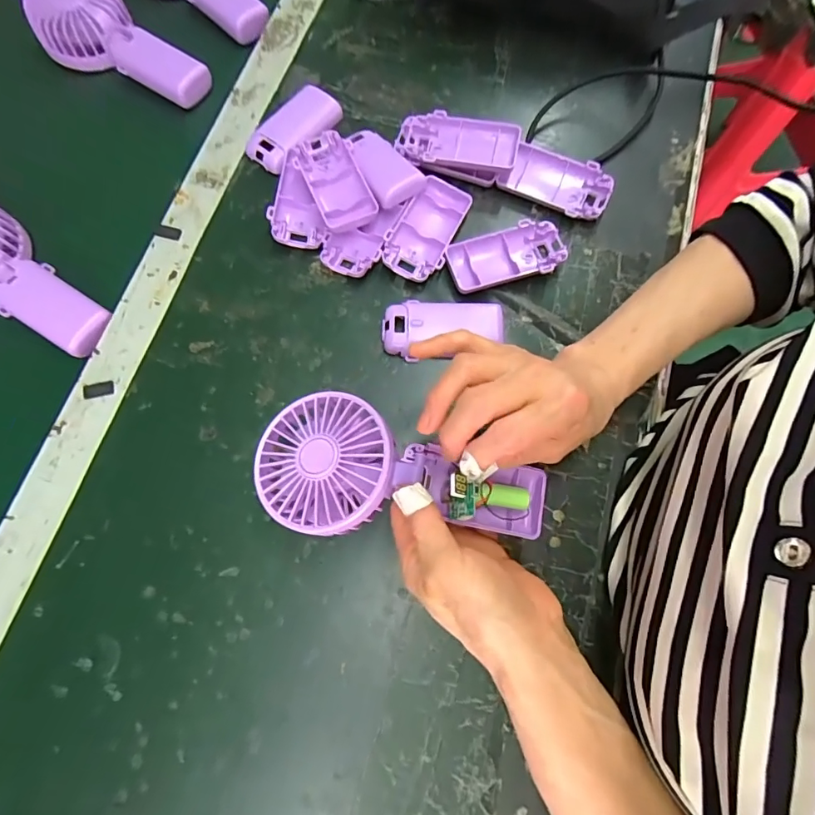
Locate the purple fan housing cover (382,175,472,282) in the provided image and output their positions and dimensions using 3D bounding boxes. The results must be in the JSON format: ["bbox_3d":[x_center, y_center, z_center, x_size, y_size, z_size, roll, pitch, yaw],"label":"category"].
[{"bbox_3d":[0.014,-0.148,0.388,0.051,0.019,0.094,21,75,6],"label":"purple fan housing cover"}]

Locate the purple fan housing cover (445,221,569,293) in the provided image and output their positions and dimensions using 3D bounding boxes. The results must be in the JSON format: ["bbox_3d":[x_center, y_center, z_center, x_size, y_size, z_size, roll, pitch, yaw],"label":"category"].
[{"bbox_3d":[0.080,-0.122,0.380,0.092,0.016,0.047,-13,74,-4],"label":"purple fan housing cover"}]

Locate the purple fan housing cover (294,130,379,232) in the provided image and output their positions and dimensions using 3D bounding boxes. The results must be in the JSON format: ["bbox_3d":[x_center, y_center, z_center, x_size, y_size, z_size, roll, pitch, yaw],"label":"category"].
[{"bbox_3d":[-0.062,-0.191,0.393,0.045,0.014,0.095,-25,75,-7],"label":"purple fan housing cover"}]

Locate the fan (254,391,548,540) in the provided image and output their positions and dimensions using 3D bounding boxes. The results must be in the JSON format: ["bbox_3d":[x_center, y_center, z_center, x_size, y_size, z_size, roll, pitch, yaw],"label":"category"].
[{"bbox_3d":[-0.001,0.040,0.276,0.180,0.048,0.082,12,74,-3],"label":"fan"}]

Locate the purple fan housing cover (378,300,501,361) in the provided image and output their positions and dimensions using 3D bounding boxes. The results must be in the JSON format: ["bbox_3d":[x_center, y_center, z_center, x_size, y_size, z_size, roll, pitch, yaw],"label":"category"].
[{"bbox_3d":[0.028,-0.061,0.364,0.092,0.016,0.049,7,73,2],"label":"purple fan housing cover"}]

